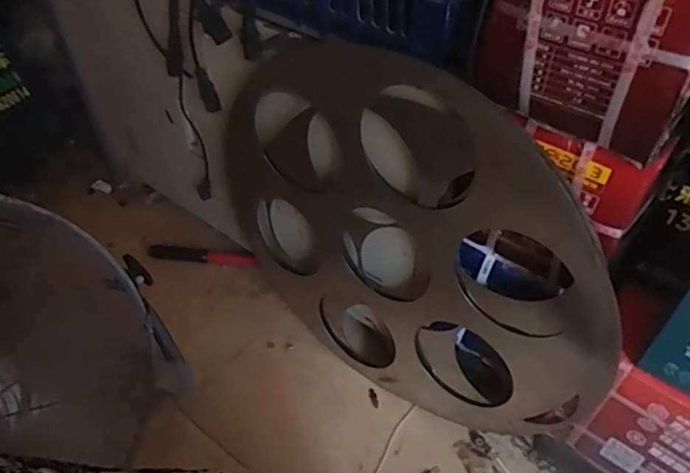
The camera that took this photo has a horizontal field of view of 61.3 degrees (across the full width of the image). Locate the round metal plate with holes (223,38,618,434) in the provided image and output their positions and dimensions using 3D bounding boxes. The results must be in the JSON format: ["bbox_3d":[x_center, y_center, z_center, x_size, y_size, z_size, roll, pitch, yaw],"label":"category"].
[{"bbox_3d":[0.058,0.017,0.820,0.645,0.561,0.061,32,56,26],"label":"round metal plate with holes"}]

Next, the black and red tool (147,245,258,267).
[{"bbox_3d":[-0.288,0.036,1.186,0.223,0.020,0.032,4,48,4],"label":"black and red tool"}]

